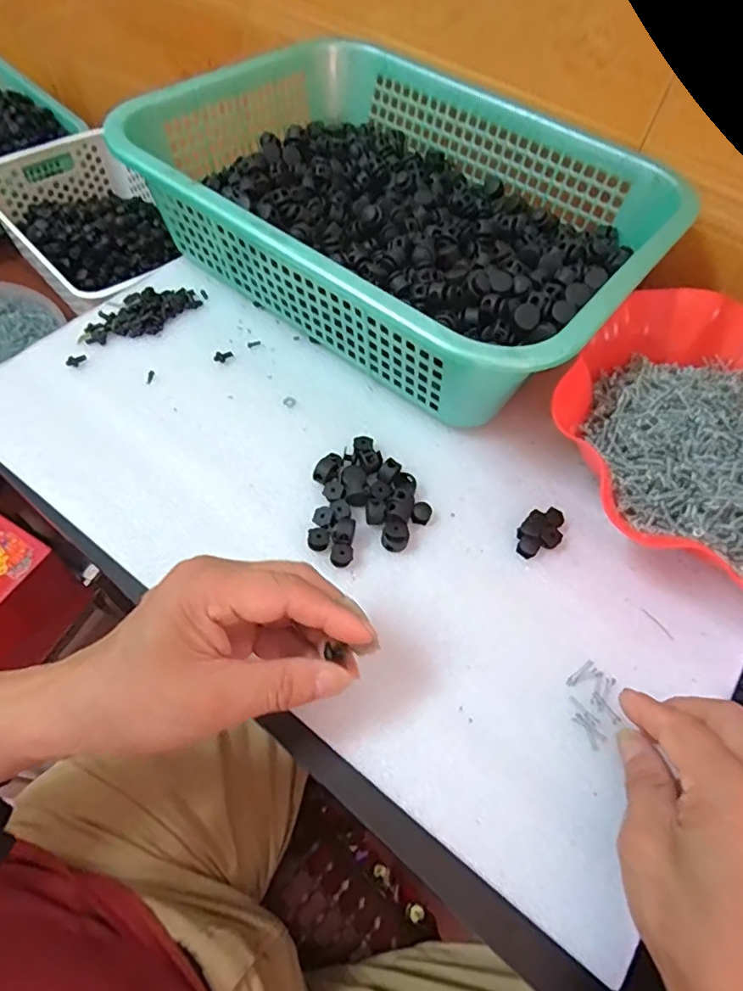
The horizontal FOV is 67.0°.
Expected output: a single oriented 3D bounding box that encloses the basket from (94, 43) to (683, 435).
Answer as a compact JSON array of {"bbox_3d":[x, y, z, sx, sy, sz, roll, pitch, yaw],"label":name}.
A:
[{"bbox_3d":[0.026,-0.232,0.455,0.377,0.100,0.286,34,63,16],"label":"basket"}]

